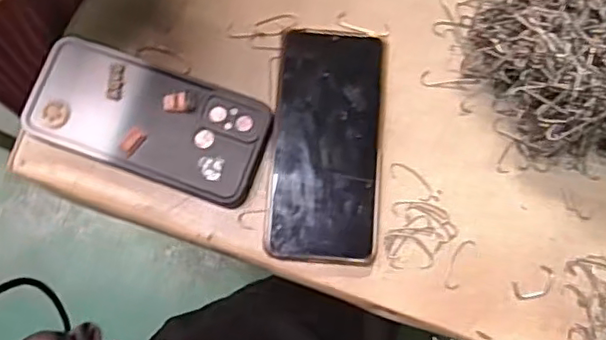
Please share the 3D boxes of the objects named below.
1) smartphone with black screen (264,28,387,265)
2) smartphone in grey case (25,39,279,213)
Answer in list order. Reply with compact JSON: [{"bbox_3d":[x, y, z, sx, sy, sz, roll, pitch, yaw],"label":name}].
[{"bbox_3d":[0.018,-0.018,0.431,0.076,0.017,0.164,4,79,1],"label":"smartphone with black screen"},{"bbox_3d":[-0.112,-0.037,0.437,0.172,0.014,0.079,20,79,4],"label":"smartphone in grey case"}]

